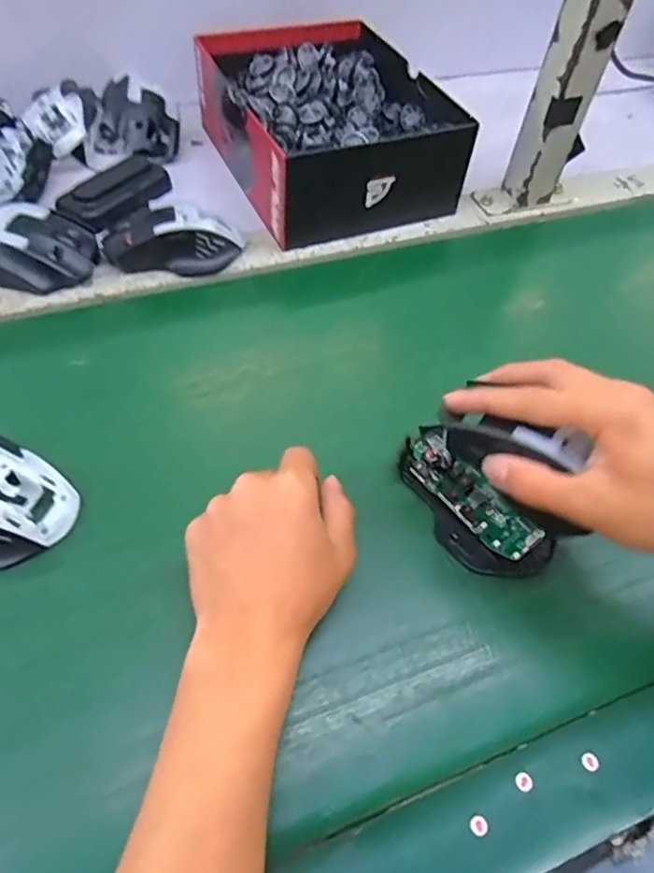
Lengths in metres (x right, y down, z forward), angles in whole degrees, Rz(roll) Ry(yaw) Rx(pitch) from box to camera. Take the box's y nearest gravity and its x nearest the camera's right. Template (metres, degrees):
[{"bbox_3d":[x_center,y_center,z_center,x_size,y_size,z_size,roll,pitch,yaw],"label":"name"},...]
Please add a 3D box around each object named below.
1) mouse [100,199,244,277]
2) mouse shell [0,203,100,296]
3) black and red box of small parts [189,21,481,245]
[{"bbox_3d":[-0.132,-0.172,0.511,0.117,0.038,0.065,4,54,-3],"label":"mouse"},{"bbox_3d":[-0.245,-0.155,0.488,0.108,0.036,0.070,10,54,2],"label":"mouse shell"},{"bbox_3d":[0.000,-0.306,0.589,0.192,0.082,0.250,-18,58,-17],"label":"black and red box of small parts"}]

